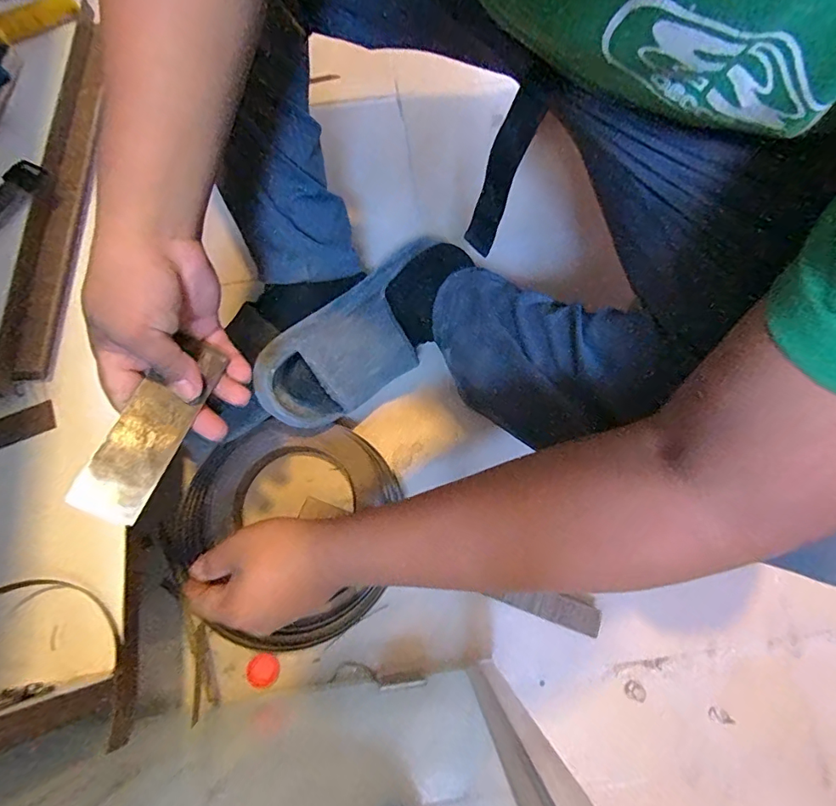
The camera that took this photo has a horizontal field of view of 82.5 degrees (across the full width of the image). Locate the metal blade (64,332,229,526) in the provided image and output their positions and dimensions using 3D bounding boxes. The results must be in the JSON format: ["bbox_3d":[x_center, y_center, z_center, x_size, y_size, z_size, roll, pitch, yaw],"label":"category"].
[{"bbox_3d":[-0.182,0.015,0.330,0.042,0.008,0.131,29,67,-14],"label":"metal blade"}]

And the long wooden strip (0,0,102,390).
[{"bbox_3d":[-0.345,-0.216,0.464,0.031,0.033,0.406,-2,71,0],"label":"long wooden strip"}]

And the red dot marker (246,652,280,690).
[{"bbox_3d":[-0.153,0.264,0.470,0.030,0.006,0.030,0,71,1],"label":"red dot marker"}]

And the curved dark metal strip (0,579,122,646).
[{"bbox_3d":[-0.266,0.148,0.356,0.099,0.038,0.010,27,106,-18],"label":"curved dark metal strip"}]

